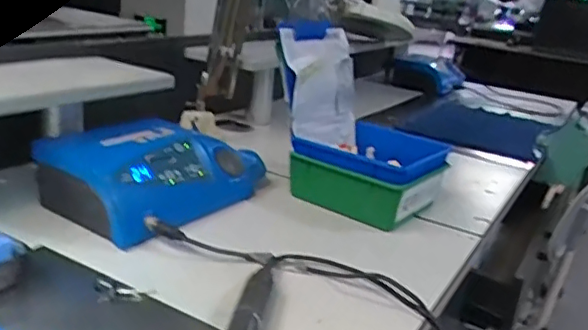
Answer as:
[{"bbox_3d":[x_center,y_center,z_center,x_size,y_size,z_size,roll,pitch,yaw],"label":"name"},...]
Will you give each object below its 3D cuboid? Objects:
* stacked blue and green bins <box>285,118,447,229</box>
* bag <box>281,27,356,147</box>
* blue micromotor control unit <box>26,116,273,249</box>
[{"bbox_3d":[0.112,0.008,0.829,0.174,0.084,0.175,19,22,32],"label":"stacked blue and green bins"},{"bbox_3d":[0.043,-0.109,0.813,0.040,0.165,0.149,1,6,34],"label":"bag"},{"bbox_3d":[-0.171,0.006,0.717,0.189,0.081,0.255,13,20,20],"label":"blue micromotor control unit"}]

